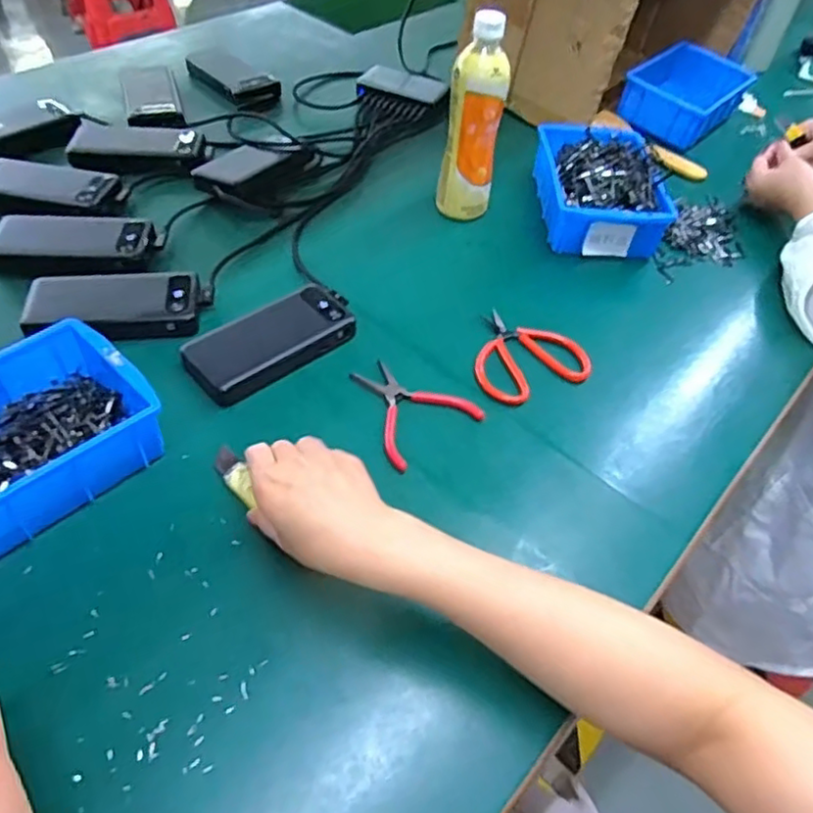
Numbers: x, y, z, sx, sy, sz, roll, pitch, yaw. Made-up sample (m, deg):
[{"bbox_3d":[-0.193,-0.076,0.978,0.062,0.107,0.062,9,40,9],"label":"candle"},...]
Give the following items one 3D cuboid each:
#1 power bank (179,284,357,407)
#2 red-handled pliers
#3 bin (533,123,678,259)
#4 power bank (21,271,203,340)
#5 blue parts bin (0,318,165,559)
[{"bbox_3d":[-0.127,-0.061,0.607,0.155,0.023,0.072,-33,59,-29],"label":"power bank"},{"bbox_3d":[-0.003,-0.003,0.580,0.100,0.005,0.109,-33,59,-29],"label":"red-handled pliers"},{"bbox_3d":[0.235,-0.268,0.789,0.132,0.071,0.202,3,49,-3],"label":"bin"},{"bbox_3d":[-0.276,-0.097,0.612,0.151,0.022,0.068,-2,50,-7],"label":"power bank"},{"bbox_3d":[-0.298,0.030,0.485,0.135,0.064,0.195,37,56,24],"label":"blue parts bin"}]

